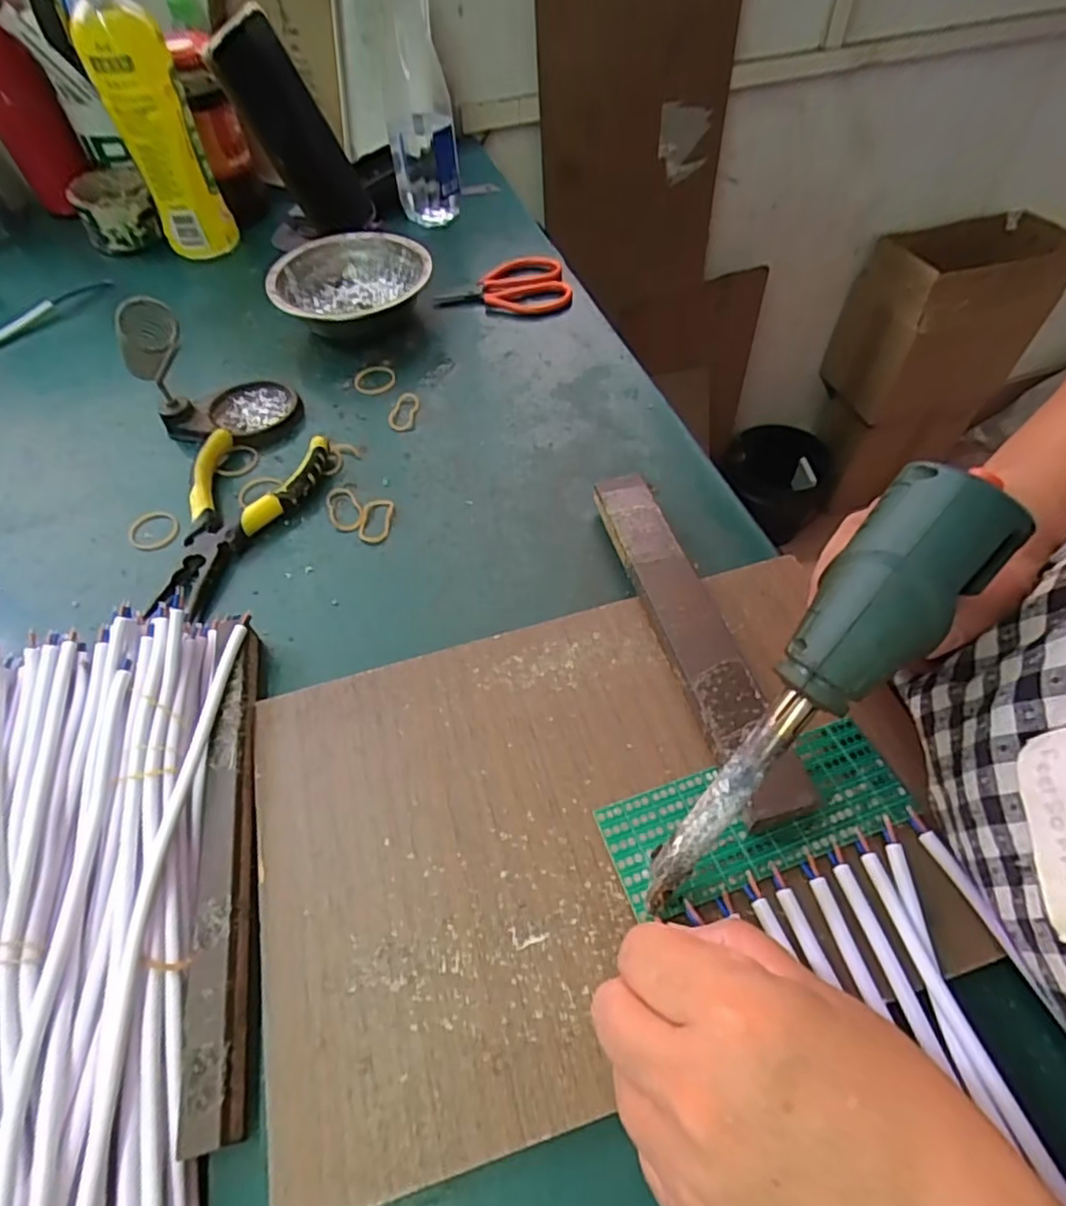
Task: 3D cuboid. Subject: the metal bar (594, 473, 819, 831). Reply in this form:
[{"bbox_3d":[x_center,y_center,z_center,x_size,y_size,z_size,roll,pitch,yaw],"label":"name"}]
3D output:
[{"bbox_3d":[0.077,0.010,0.319,0.031,0.025,0.205,-13,55,-7],"label":"metal bar"}]

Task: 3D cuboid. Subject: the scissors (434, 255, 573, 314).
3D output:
[{"bbox_3d":[-0.027,-0.274,0.542,0.114,0.021,0.061,-5,54,-1],"label":"scissors"}]

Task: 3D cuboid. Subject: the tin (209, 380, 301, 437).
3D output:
[{"bbox_3d":[-0.207,-0.145,0.465,0.060,0.009,0.058,-1,54,2],"label":"tin"}]

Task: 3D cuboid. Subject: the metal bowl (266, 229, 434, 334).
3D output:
[{"bbox_3d":[-0.148,-0.256,0.522,0.124,0.048,0.124,-1,54,2],"label":"metal bowl"}]

